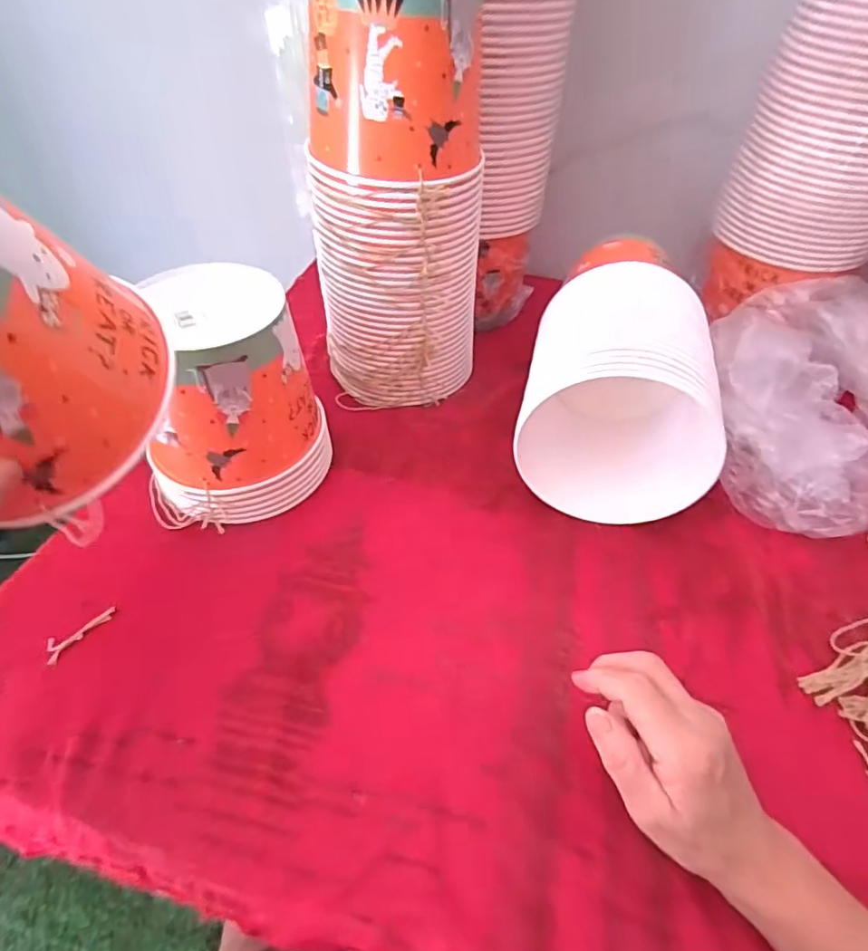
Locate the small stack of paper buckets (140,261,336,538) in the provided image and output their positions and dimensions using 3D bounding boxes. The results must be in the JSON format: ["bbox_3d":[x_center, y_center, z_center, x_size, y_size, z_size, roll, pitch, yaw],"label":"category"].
[{"bbox_3d":[-0.188,-0.067,0.493,0.169,0.176,0.146,-26,52,-23],"label":"small stack of paper buckets"}]

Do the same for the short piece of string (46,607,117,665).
[{"bbox_3d":[-0.276,0.122,0.429,0.020,0.004,0.055,32,53,26],"label":"short piece of string"}]

